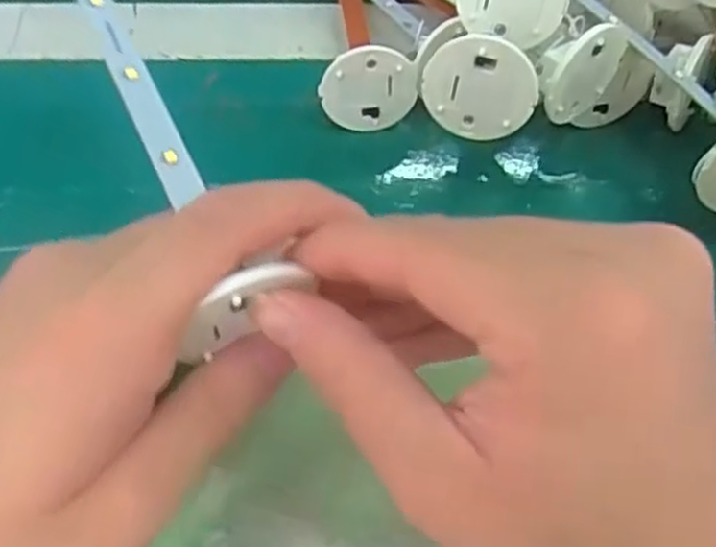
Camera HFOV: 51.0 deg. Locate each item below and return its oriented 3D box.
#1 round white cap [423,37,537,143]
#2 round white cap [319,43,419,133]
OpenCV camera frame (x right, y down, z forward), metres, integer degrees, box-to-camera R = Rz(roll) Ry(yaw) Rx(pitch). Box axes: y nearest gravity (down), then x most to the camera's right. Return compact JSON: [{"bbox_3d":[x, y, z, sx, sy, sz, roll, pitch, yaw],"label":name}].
[{"bbox_3d":[0.042,-0.063,0.258,0.038,0.035,0.010,10,58,5],"label":"round white cap"},{"bbox_3d":[0.005,-0.074,0.303,0.038,0.034,0.010,-9,58,-7],"label":"round white cap"}]

